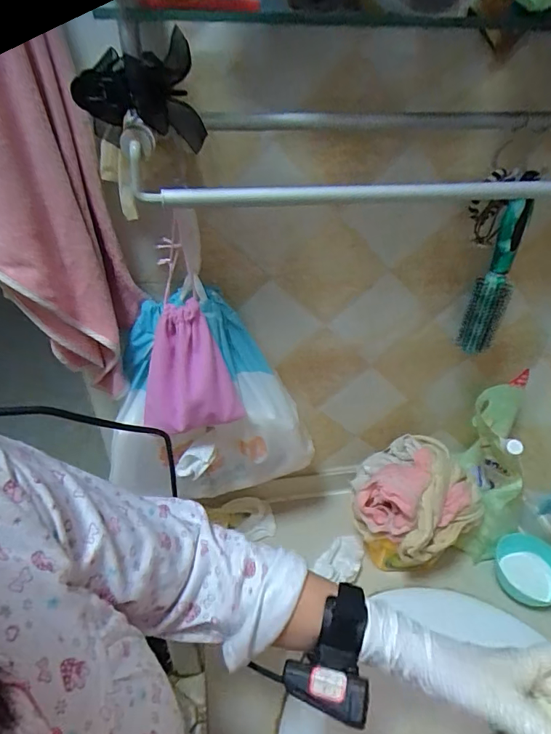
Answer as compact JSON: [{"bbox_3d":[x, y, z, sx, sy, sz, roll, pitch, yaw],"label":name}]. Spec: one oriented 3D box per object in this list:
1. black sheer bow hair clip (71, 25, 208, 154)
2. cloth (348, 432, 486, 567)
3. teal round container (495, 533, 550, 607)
[{"bbox_3d":[-0.104,-0.209,0.339,0.086,0.070,0.065,-10,40,-15],"label":"black sheer bow hair clip"},{"bbox_3d":[0.189,0.177,0.617,0.153,0.089,0.149,-28,47,-31],"label":"cloth"},{"bbox_3d":[0.385,0.303,0.666,0.085,0.053,0.085,1,38,-1],"label":"teal round container"}]

